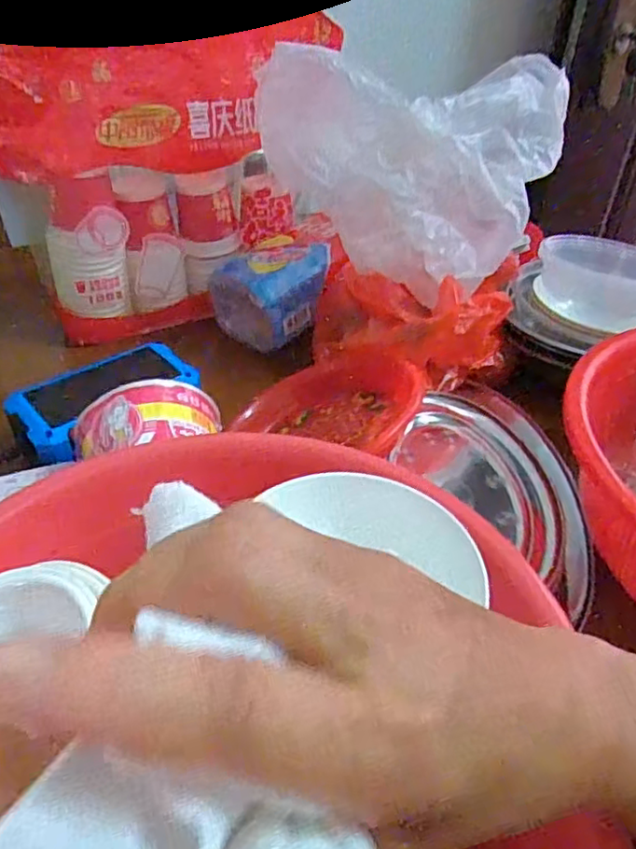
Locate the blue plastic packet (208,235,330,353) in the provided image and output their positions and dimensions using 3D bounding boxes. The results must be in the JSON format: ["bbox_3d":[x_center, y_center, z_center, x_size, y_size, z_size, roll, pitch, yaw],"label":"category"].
[{"bbox_3d":[-0.041,-0.130,0.616,0.102,0.072,0.093,-27,49,-31],"label":"blue plastic packet"}]

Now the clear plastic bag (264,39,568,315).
[{"bbox_3d":[0.092,-0.243,0.567,0.223,0.143,0.231,20,43,19],"label":"clear plastic bag"}]

